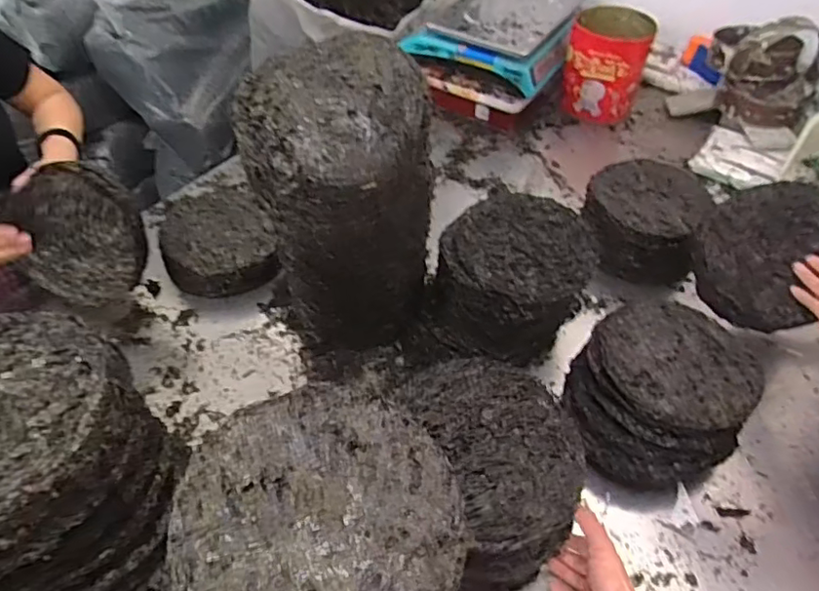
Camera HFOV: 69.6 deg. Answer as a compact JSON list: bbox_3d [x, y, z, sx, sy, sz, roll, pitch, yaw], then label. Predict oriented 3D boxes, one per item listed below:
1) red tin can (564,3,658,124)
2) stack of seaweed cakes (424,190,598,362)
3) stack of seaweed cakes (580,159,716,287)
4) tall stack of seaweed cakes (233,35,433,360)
[{"bbox_3d":[0.420,-0.494,1.272,0.165,0.187,0.144,16,50,12],"label":"red tin can"},{"bbox_3d":[0.150,-0.024,0.875,0.202,0.146,0.224,29,54,22],"label":"stack of seaweed cakes"},{"bbox_3d":[0.403,-0.130,1.029,0.199,0.115,0.228,18,50,13],"label":"stack of seaweed cakes"},{"bbox_3d":[-0.075,-0.089,0.741,0.166,0.394,0.209,36,57,26],"label":"tall stack of seaweed cakes"}]

